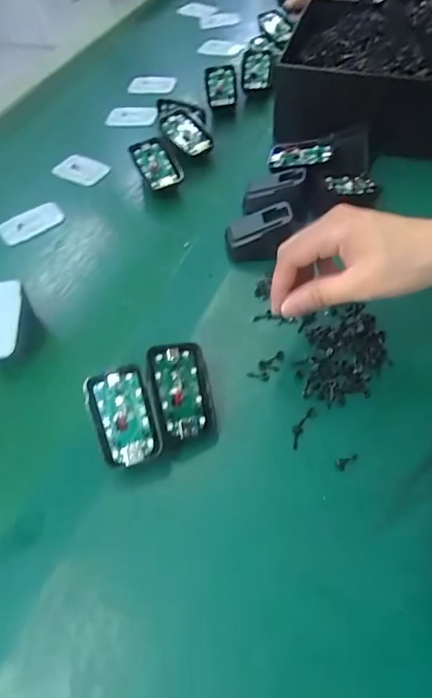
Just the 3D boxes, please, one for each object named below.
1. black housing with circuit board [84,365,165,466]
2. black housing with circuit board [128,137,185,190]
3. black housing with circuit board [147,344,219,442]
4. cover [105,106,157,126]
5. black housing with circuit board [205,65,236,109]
[{"bbox_3d":[-0.066,0.047,0.317,0.043,0.009,0.068,-19,72,-6],"label":"black housing with circuit board"},{"bbox_3d":[-0.067,-0.212,0.515,0.045,0.009,0.071,-24,74,-13],"label":"black housing with circuit board"},{"bbox_3d":[-0.025,0.031,0.329,0.047,0.009,0.069,-8,78,-29],"label":"black housing with circuit board"},{"bbox_3d":[-0.118,-0.330,0.634,0.071,0.011,0.039,5,54,8],"label":"cover"},{"bbox_3d":[0.007,-0.356,0.609,0.040,0.009,0.066,-9,76,9],"label":"black housing with circuit board"}]

